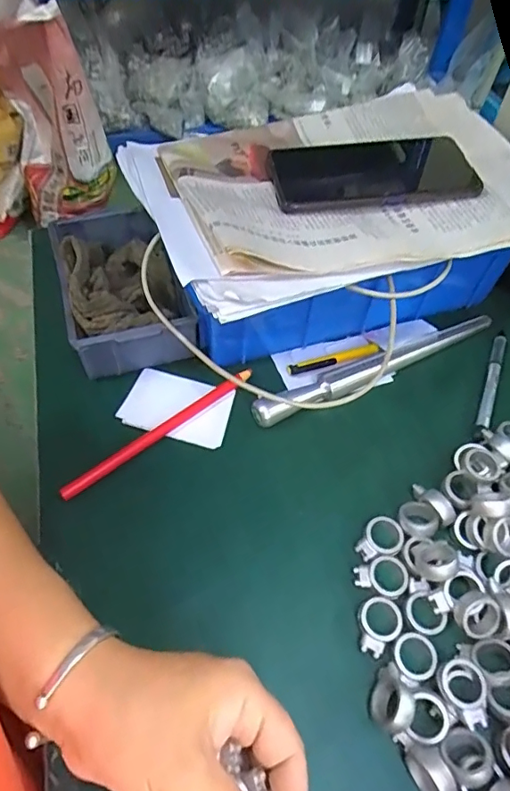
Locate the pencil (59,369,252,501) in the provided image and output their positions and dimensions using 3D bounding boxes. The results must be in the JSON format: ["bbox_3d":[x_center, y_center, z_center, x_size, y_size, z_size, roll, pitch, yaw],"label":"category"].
[{"bbox_3d":[-0.070,0.026,0.383,0.165,0.010,0.011,-33,63,-23],"label":"pencil"}]

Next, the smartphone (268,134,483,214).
[{"bbox_3d":[0.092,-0.178,0.402,0.158,0.009,0.077,-8,56,-9],"label":"smartphone"}]

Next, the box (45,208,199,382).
[{"bbox_3d":[-0.111,-0.093,0.423,0.092,0.070,0.150,-14,57,-13],"label":"box"}]

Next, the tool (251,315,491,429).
[{"bbox_3d":[0.104,-0.026,0.419,0.235,0.022,0.019,-23,60,-18],"label":"tool"}]

